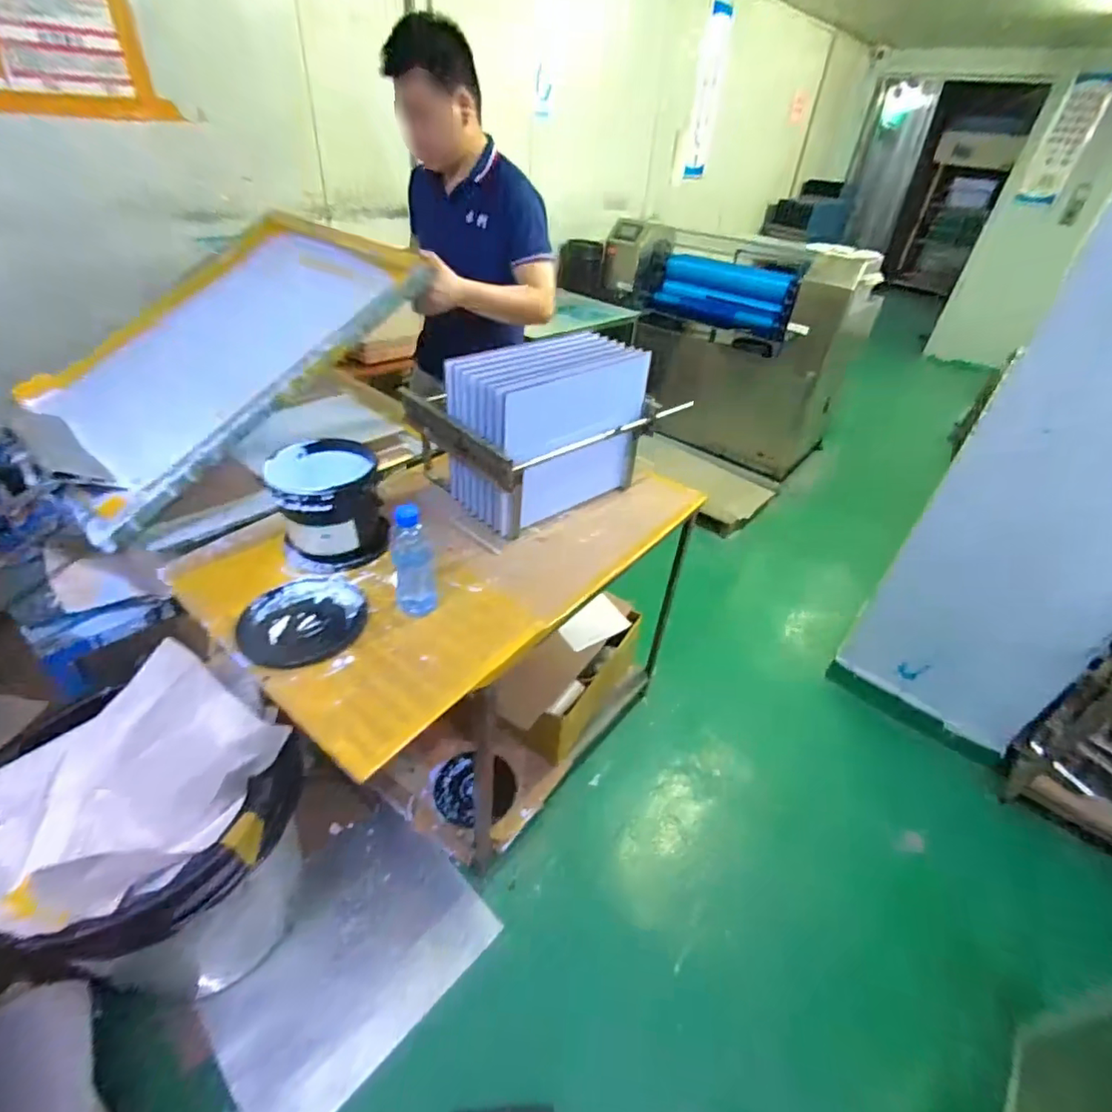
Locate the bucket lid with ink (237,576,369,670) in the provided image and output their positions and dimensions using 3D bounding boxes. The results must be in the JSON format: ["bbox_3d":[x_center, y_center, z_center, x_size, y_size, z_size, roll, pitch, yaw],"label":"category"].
[{"bbox_3d":[-0.447,0.111,0.962,0.203,0.024,0.209,4,37,-3],"label":"bucket lid with ink"}]

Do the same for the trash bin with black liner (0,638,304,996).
[{"bbox_3d":[-0.782,0.559,1.035,0.482,0.670,0.425,17,38,15],"label":"trash bin with black liner"}]

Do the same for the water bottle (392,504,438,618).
[{"bbox_3d":[-0.240,0.015,0.919,0.068,0.211,0.056,-6,38,-16],"label":"water bottle"}]

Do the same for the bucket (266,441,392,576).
[{"bbox_3d":[-0.458,-0.105,1.082,0.187,0.197,0.199,4,37,-3],"label":"bucket"}]

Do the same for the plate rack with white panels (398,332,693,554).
[{"bbox_3d":[-0.069,-0.320,1.278,0.442,0.359,0.383,-24,46,-34],"label":"plate rack with white panels"}]

